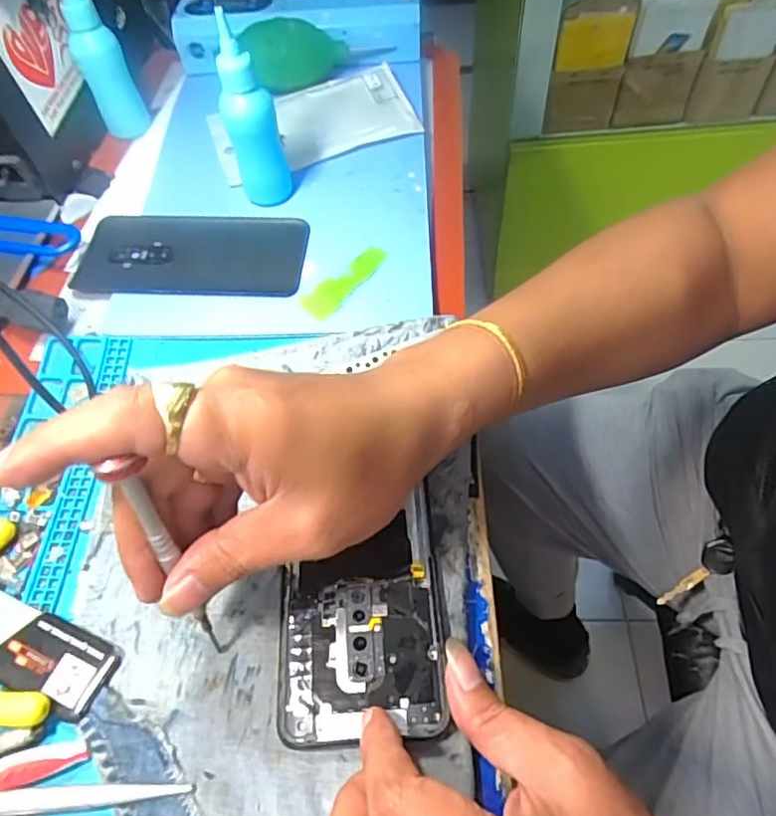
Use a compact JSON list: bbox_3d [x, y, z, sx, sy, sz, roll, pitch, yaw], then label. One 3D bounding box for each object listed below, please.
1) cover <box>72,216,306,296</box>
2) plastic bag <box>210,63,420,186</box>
[{"bbox_3d":[-0.133,-0.105,0.391,0.152,0.005,0.070,3,59,4],"label":"cover"},{"bbox_3d":[-0.060,-0.227,0.460,0.156,0.012,0.086,-21,60,-10],"label":"plastic bag"}]

